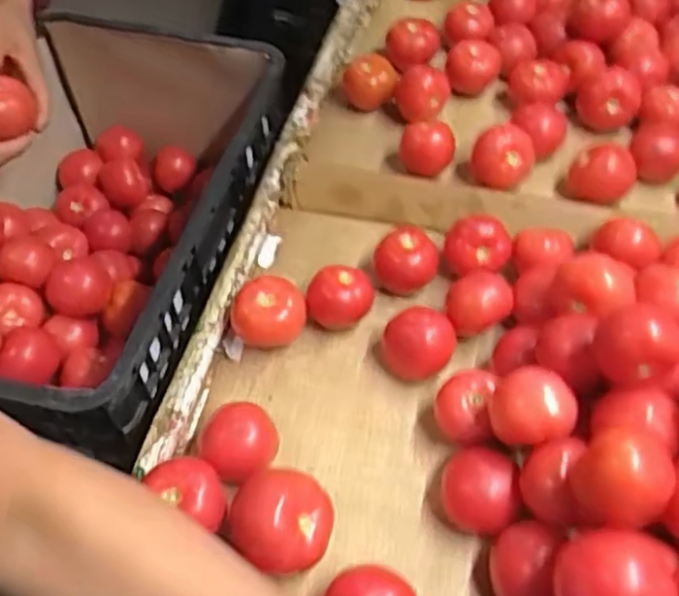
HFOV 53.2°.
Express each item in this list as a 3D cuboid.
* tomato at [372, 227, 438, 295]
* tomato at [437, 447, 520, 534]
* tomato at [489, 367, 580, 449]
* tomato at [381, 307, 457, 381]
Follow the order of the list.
[{"bbox_3d":[0.066,-0.037,0.672,0.062,0.044,0.054,-5,54,-4],"label":"tomato"},{"bbox_3d":[0.113,0.155,0.547,0.059,0.056,0.058,0,54,0],"label":"tomato"},{"bbox_3d":[0.149,0.087,0.528,0.064,0.048,0.052,31,60,20],"label":"tomato"},{"bbox_3d":[0.072,0.043,0.623,0.064,0.049,0.055,-1,54,-1],"label":"tomato"}]

